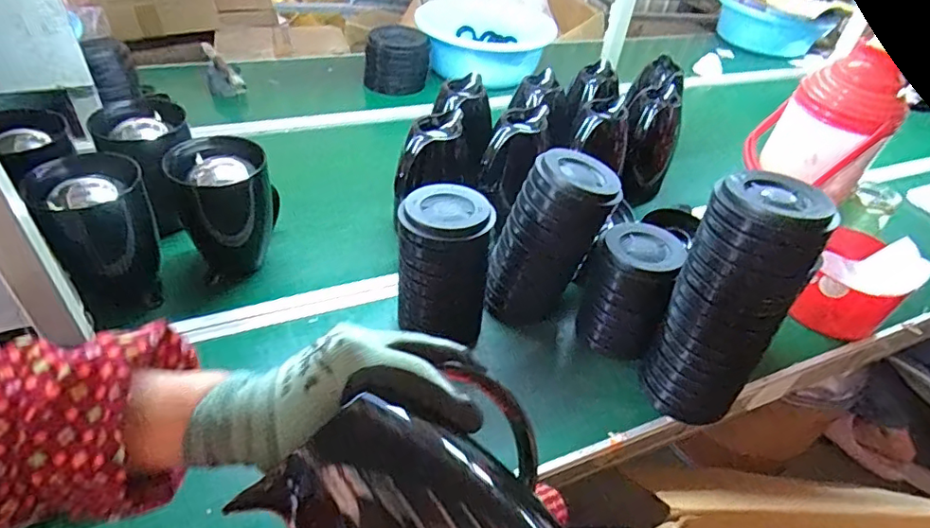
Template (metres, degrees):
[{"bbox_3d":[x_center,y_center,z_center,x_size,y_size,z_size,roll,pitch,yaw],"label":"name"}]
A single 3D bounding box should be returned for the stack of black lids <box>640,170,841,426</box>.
[{"bbox_3d":[0.320,0.051,0.671,0.129,0.314,0.114,29,45,24],"label":"stack of black lids"}]

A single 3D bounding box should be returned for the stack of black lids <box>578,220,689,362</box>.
[{"bbox_3d":[0.234,0.041,0.784,0.112,0.165,0.127,19,42,14],"label":"stack of black lids"}]

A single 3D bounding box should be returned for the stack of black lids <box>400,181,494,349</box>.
[{"bbox_3d":[-0.032,0.001,0.739,0.121,0.196,0.121,-1,41,-8],"label":"stack of black lids"}]

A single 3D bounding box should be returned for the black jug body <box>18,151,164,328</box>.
[{"bbox_3d":[-0.487,-0.051,0.727,0.125,0.162,0.117,-19,47,-26],"label":"black jug body"}]

